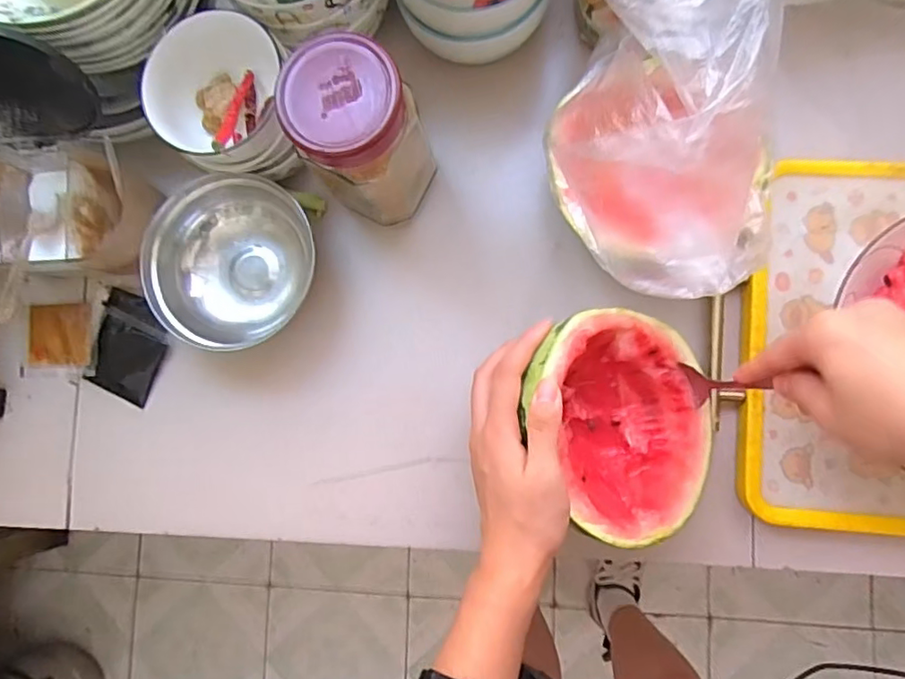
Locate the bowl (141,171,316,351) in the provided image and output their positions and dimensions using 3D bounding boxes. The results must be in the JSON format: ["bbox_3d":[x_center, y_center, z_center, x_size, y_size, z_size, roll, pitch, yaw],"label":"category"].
[{"bbox_3d":[-0.185,-0.064,0.504,0.130,0.068,0.139,0,86,5],"label":"bowl"}]

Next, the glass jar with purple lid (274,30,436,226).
[{"bbox_3d":[-0.064,-0.144,0.445,0.081,0.158,0.084,0,86,5],"label":"glass jar with purple lid"}]

